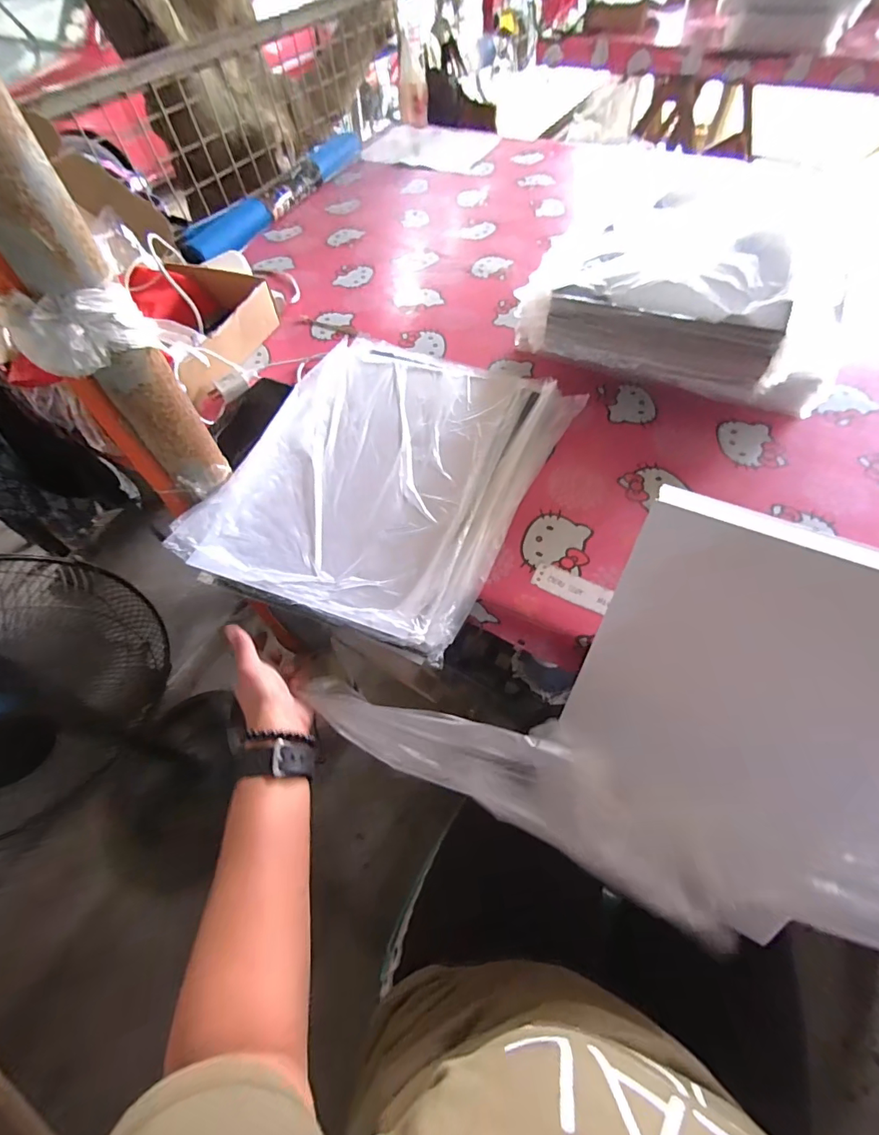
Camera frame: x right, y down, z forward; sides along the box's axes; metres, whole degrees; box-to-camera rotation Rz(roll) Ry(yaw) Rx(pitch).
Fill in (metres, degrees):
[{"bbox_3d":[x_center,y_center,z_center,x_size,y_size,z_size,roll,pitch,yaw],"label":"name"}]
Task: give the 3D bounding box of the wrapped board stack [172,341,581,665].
[{"bbox_3d":[-0.057,-0.113,0.552,0.312,0.052,0.400,20,61,15],"label":"wrapped board stack"}]

